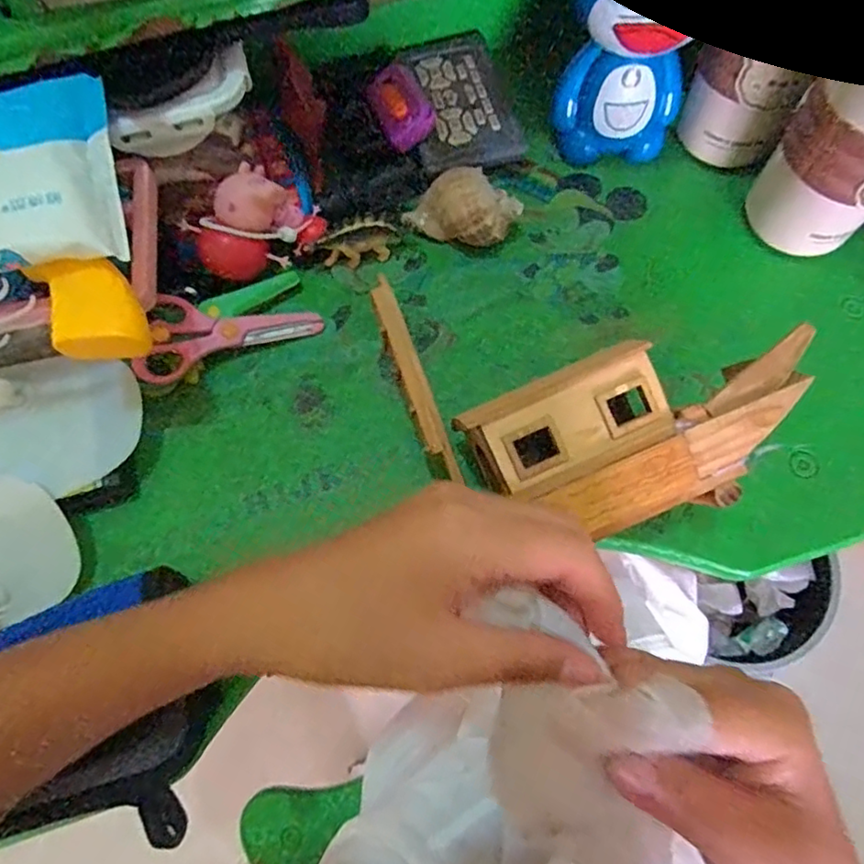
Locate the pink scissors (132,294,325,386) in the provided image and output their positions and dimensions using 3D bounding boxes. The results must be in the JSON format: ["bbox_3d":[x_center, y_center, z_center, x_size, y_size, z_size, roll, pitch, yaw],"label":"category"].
[{"bbox_3d":[-0.139,-0.073,0.395,0.121,0.013,0.050,-22,90,-17],"label":"pink scissors"}]

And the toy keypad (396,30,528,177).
[{"bbox_3d":[0.021,-0.256,0.457,0.081,0.013,0.135,-14,70,-4],"label":"toy keypad"}]

